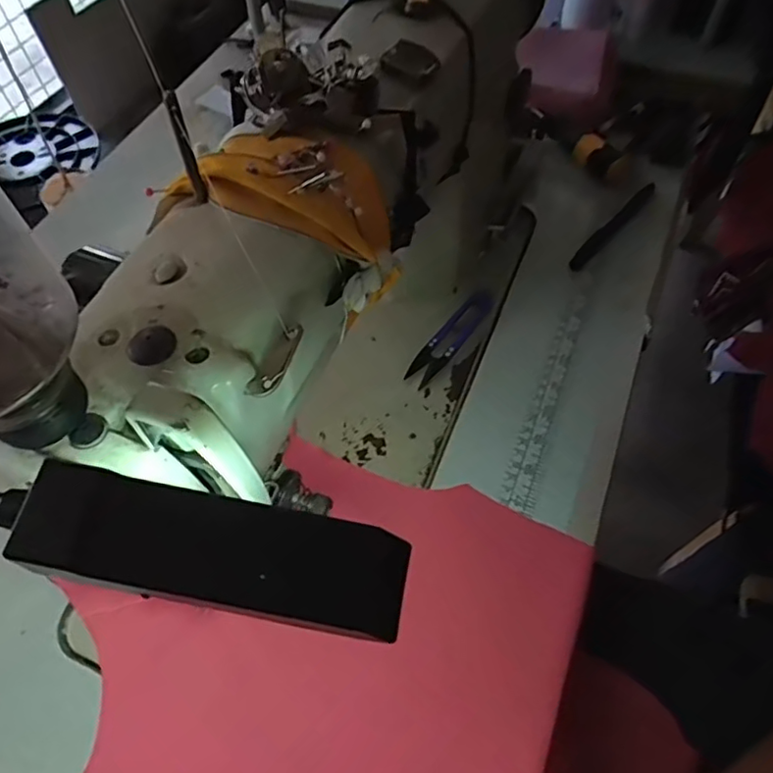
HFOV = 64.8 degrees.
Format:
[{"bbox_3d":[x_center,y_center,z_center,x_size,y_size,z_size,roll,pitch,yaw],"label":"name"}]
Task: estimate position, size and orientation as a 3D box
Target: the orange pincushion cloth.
[{"bbox_3d":[-0.042,-0.082,0.281,0.100,0.050,0.060,19,61,13],"label":"orange pincushion cloth"}]

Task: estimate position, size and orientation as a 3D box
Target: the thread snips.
[{"bbox_3d":[0.052,-0.040,0.482,0.022,0.007,0.103,35,65,21],"label":"thread snips"}]

